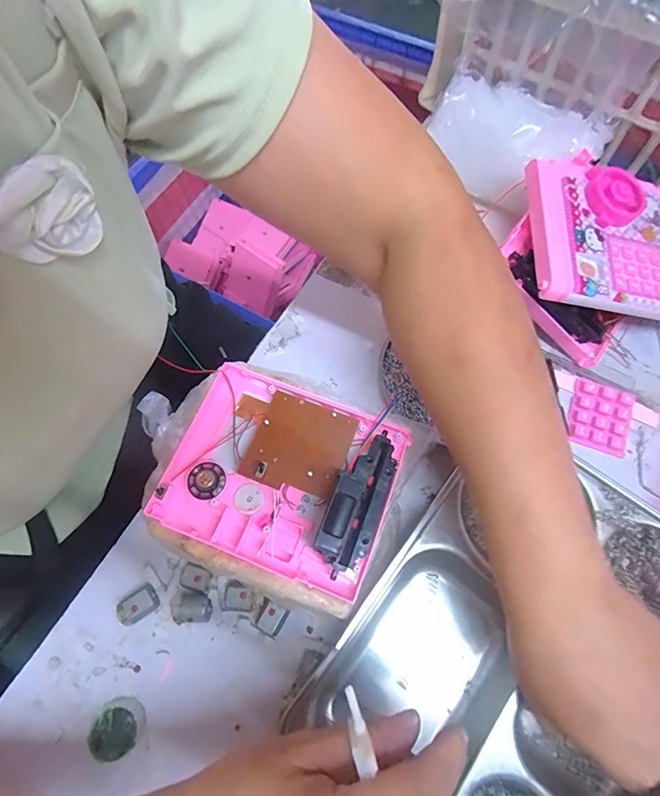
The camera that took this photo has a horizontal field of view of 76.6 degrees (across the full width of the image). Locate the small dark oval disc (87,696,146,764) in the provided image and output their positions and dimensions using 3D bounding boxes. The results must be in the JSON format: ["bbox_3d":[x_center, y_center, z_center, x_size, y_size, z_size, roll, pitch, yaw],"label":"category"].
[{"bbox_3d":[-0.145,0.226,0.285,0.030,0.015,0.031,30,71,12],"label":"small dark oval disc"}]

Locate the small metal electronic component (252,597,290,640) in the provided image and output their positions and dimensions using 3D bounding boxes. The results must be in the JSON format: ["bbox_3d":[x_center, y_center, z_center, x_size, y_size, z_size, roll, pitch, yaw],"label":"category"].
[{"bbox_3d":[-0.044,0.163,0.308,0.020,0.016,0.023,26,71,11],"label":"small metal electronic component"}]

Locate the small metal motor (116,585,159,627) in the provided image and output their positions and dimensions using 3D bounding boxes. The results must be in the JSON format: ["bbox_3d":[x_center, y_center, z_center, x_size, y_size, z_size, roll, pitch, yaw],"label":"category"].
[{"bbox_3d":[-0.143,0.155,0.312,0.025,0.016,0.019,-40,73,-14],"label":"small metal motor"}]

